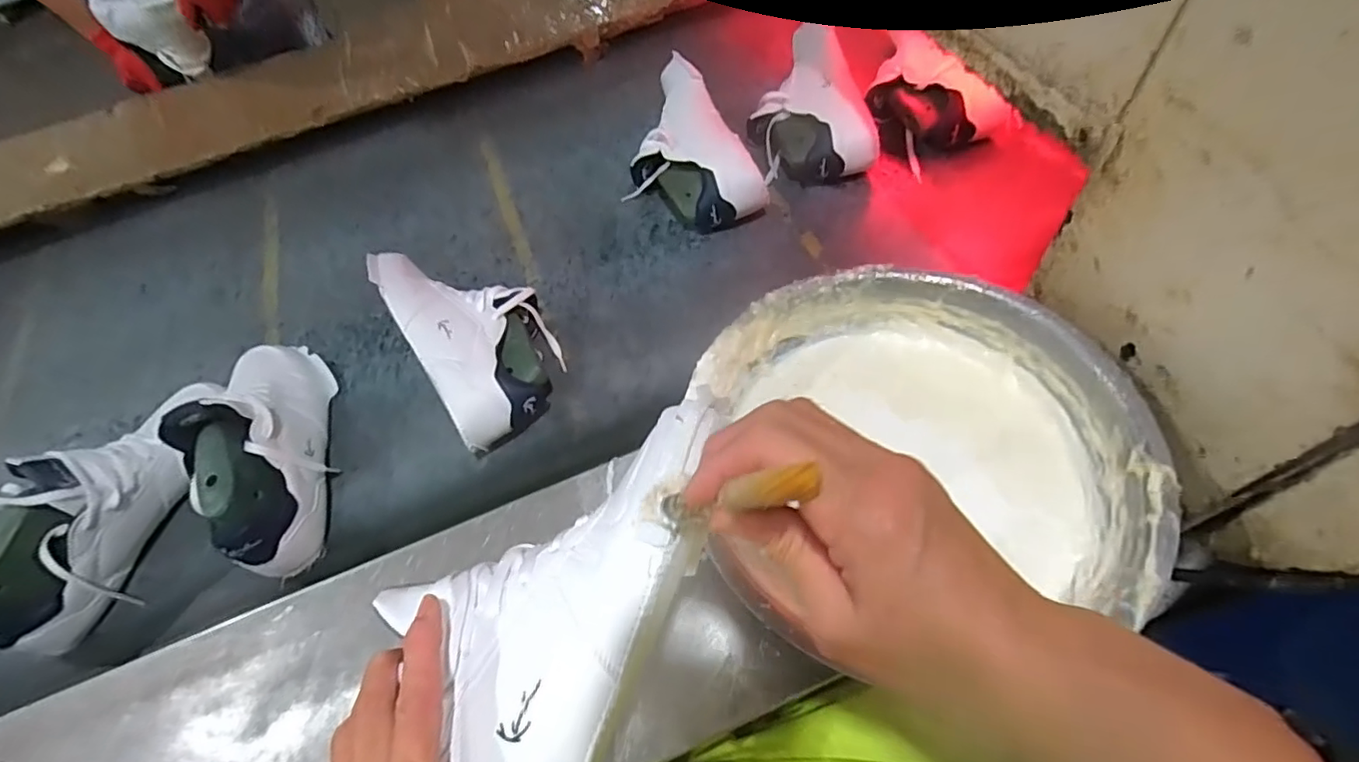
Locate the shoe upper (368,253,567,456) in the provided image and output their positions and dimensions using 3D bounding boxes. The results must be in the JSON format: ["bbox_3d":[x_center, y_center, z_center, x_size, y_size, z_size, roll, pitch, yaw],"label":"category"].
[{"bbox_3d":[-0.217,-0.056,0.644,0.131,0.087,0.246,-31,59,-15],"label":"shoe upper"}]

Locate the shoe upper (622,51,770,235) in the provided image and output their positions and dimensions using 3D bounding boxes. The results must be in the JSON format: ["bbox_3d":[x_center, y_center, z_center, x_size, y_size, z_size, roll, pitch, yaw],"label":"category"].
[{"bbox_3d":[0.000,-0.296,0.778,0.135,0.096,0.270,-20,57,-9],"label":"shoe upper"}]

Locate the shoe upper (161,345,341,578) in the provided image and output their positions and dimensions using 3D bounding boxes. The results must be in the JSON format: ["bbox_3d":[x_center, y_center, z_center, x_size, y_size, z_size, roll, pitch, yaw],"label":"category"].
[{"bbox_3d":[-0.415,0.052,0.596,0.094,0.122,0.288,-21,57,-9],"label":"shoe upper"}]

